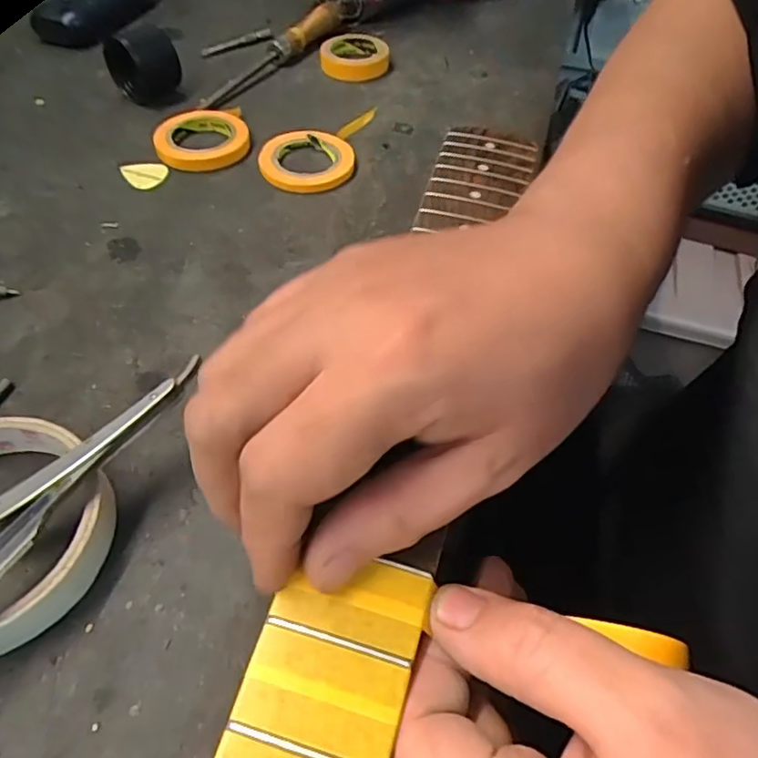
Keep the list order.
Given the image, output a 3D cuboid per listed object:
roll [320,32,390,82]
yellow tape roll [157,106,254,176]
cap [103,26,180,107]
[{"bbox_3d":[-0.019,-0.251,0.444,0.052,0.018,0.053,0,52,-2],"label":"roll"},{"bbox_3d":[-0.113,-0.155,0.370,0.059,0.013,0.056,1,52,-1],"label":"yellow tape roll"},{"bbox_3d":[-0.163,-0.219,0.399,0.041,0.041,0.037,-33,60,-25],"label":"cap"}]

